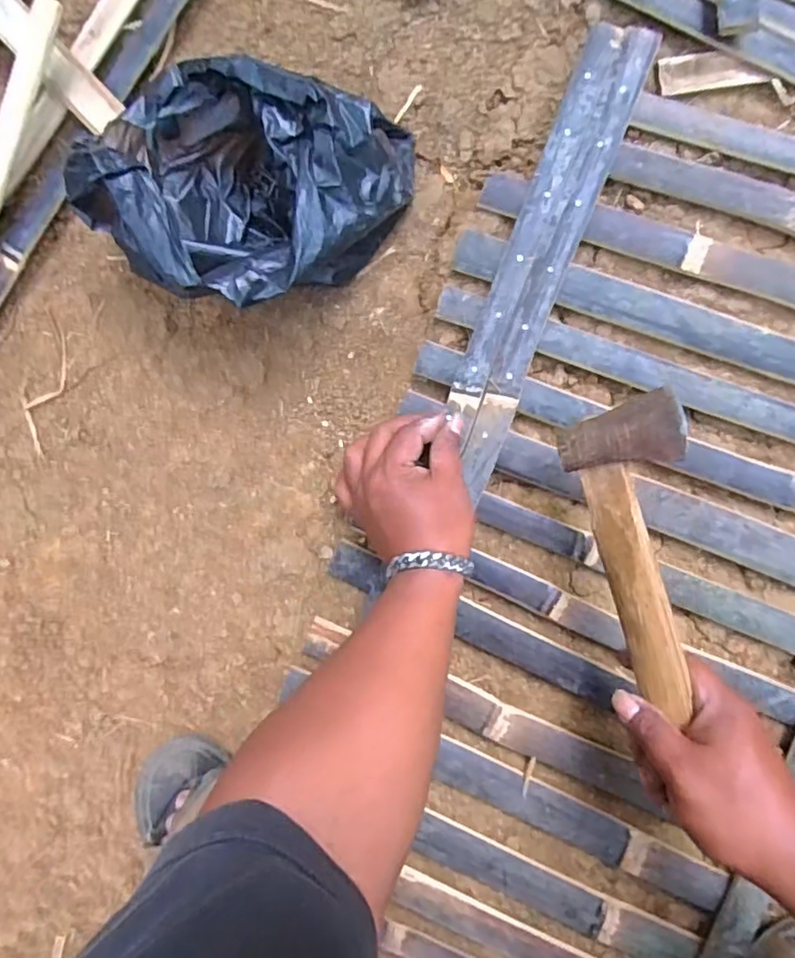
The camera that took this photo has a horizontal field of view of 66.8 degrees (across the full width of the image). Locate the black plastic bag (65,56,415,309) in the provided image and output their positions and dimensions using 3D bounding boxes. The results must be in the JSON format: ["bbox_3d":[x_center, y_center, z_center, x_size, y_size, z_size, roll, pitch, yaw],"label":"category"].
[{"bbox_3d":[-0.110,-0.220,0.458,0.218,0.125,0.180,11,91,9],"label":"black plastic bag"}]

